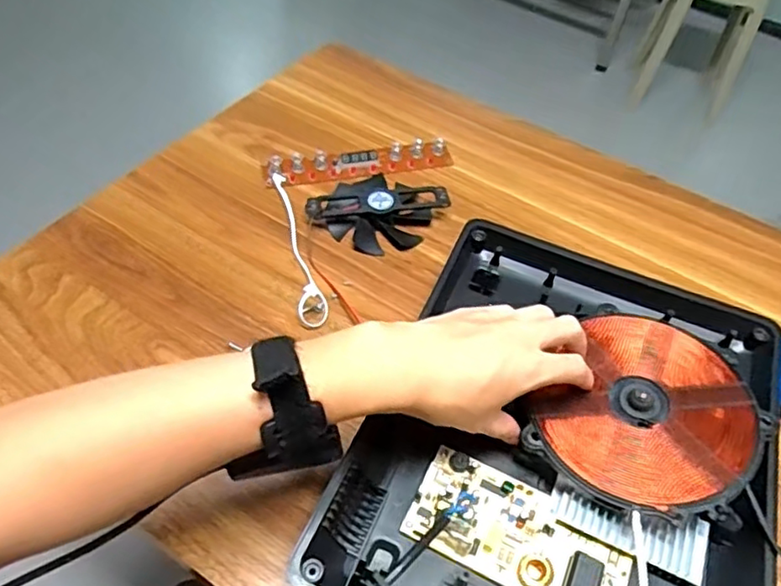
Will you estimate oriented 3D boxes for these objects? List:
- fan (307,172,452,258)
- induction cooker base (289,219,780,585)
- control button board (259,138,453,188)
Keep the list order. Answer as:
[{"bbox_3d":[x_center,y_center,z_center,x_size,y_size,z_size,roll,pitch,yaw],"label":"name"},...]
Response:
[{"bbox_3d":[-0.011,-0.085,0.618,0.103,0.023,0.113,30,54,18],"label":"fan"},{"bbox_3d":[0.127,0.100,0.452,0.270,0.069,0.351,19,52,10],"label":"induction cooker base"},{"bbox_3d":[-0.033,-0.143,0.669,0.203,0.012,0.032,-9,52,-13],"label":"control button board"}]

